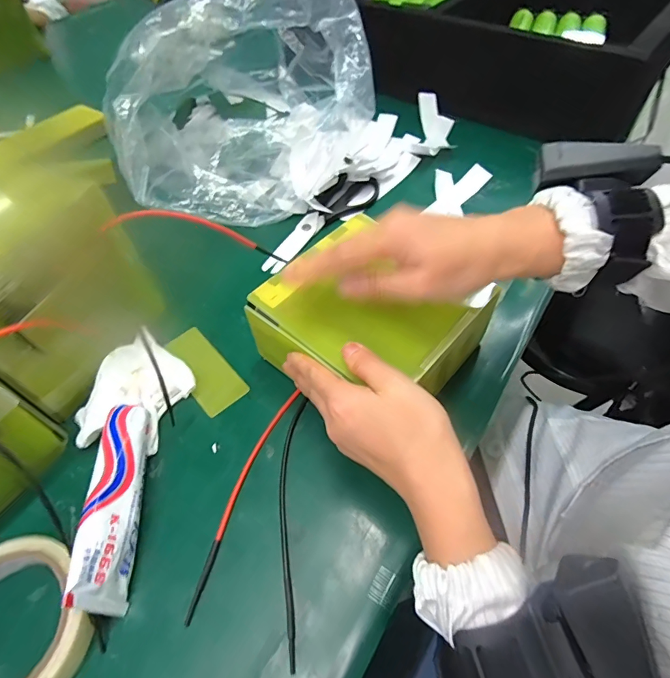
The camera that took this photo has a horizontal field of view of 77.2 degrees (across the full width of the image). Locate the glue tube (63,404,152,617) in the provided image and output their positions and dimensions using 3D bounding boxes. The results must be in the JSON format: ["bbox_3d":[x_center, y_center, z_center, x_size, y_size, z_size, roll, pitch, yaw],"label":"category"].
[{"bbox_3d":[-0.152,0.110,0.291,0.028,0.047,0.134,-8,53,-3],"label":"glue tube"}]

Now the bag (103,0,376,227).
[{"bbox_3d":[-0.137,-0.314,0.513,0.300,0.180,0.344,-27,57,-16],"label":"bag"}]

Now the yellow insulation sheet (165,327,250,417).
[{"bbox_3d":[-0.119,0.026,0.380,0.040,0.004,0.097,-36,60,-22],"label":"yellow insulation sheet"}]

